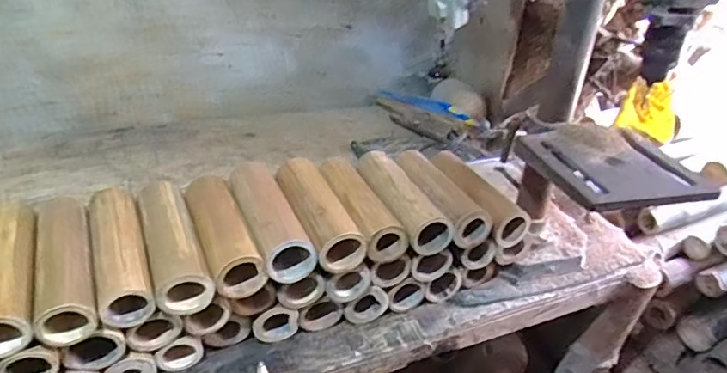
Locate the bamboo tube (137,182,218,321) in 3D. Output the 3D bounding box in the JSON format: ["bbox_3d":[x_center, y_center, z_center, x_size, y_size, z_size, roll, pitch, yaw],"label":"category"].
[{"bbox_3d":[-0.216,0.062,0.616,0.057,0.047,0.184,-11,38,-24],"label":"bamboo tube"}]

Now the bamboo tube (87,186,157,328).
[{"bbox_3d":[-0.265,0.070,0.599,0.051,0.047,0.179,-11,38,-24],"label":"bamboo tube"}]

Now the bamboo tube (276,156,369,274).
[{"bbox_3d":[-0.063,0.028,0.680,0.063,0.053,0.179,-11,38,-24],"label":"bamboo tube"}]

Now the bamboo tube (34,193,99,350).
[{"bbox_3d":[-0.313,0.079,0.575,0.053,0.046,0.186,-10,38,-23],"label":"bamboo tube"}]

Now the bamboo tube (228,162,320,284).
[{"bbox_3d":[-0.119,0.034,0.661,0.062,0.053,0.186,-11,38,-24],"label":"bamboo tube"}]

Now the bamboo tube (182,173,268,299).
[{"bbox_3d":[-0.165,0.049,0.633,0.058,0.049,0.177,-11,38,-24],"label":"bamboo tube"}]

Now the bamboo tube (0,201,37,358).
[{"bbox_3d":[-0.357,0.082,0.550,0.058,0.046,0.184,-10,38,-23],"label":"bamboo tube"}]

